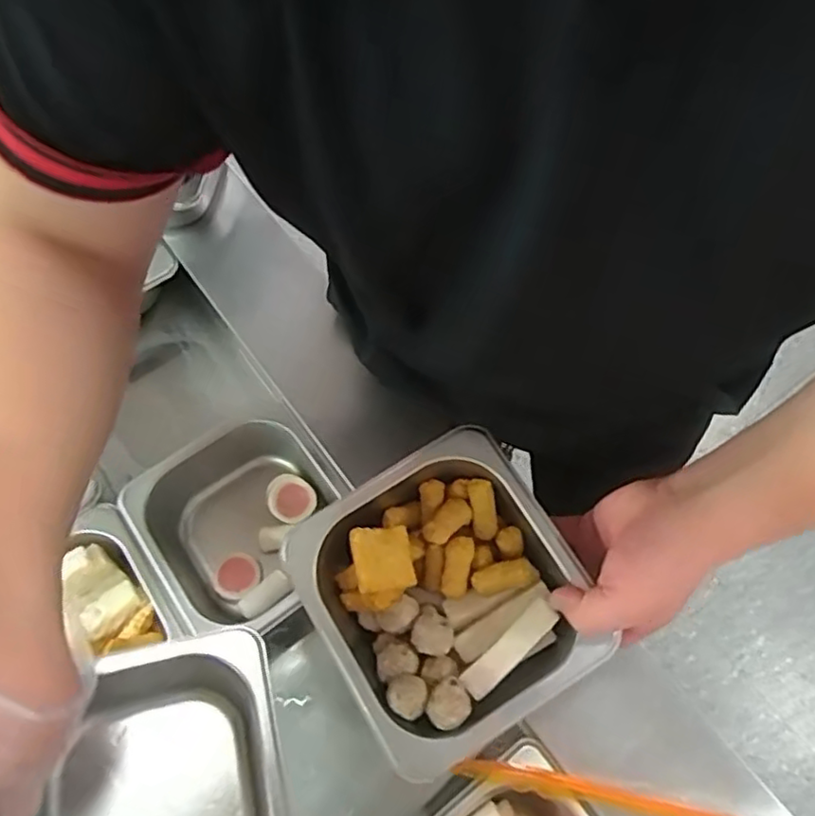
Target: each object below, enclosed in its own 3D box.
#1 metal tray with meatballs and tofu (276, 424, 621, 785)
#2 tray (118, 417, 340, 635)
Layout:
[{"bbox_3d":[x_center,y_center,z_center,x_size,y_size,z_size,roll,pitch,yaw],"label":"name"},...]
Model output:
[{"bbox_3d":[0.022,0.125,0.430,0.160,0.062,0.172,-31,69,-13],"label":"metal tray with meatballs and tofu"},{"bbox_3d":[-0.140,0.107,0.578,0.159,0.081,0.175,-32,70,-14],"label":"tray"}]

